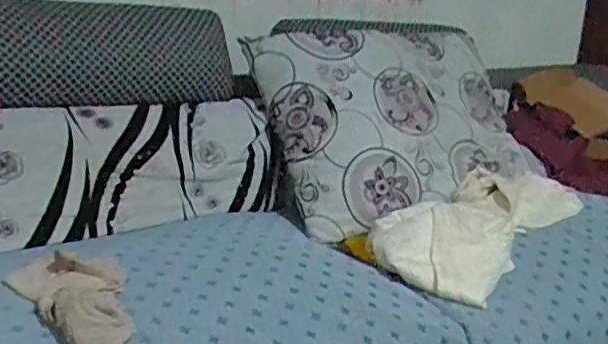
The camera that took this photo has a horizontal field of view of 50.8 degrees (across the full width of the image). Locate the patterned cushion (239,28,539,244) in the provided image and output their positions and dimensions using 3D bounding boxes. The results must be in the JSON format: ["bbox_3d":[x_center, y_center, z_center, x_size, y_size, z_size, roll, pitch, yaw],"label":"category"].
[{"bbox_3d":[0.260,-0.160,1.635,0.702,0.541,0.124,-11,-17,-30],"label":"patterned cushion"}]

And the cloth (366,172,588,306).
[{"bbox_3d":[0.408,0.096,1.457,0.275,0.075,0.587,37,42,25],"label":"cloth"}]

